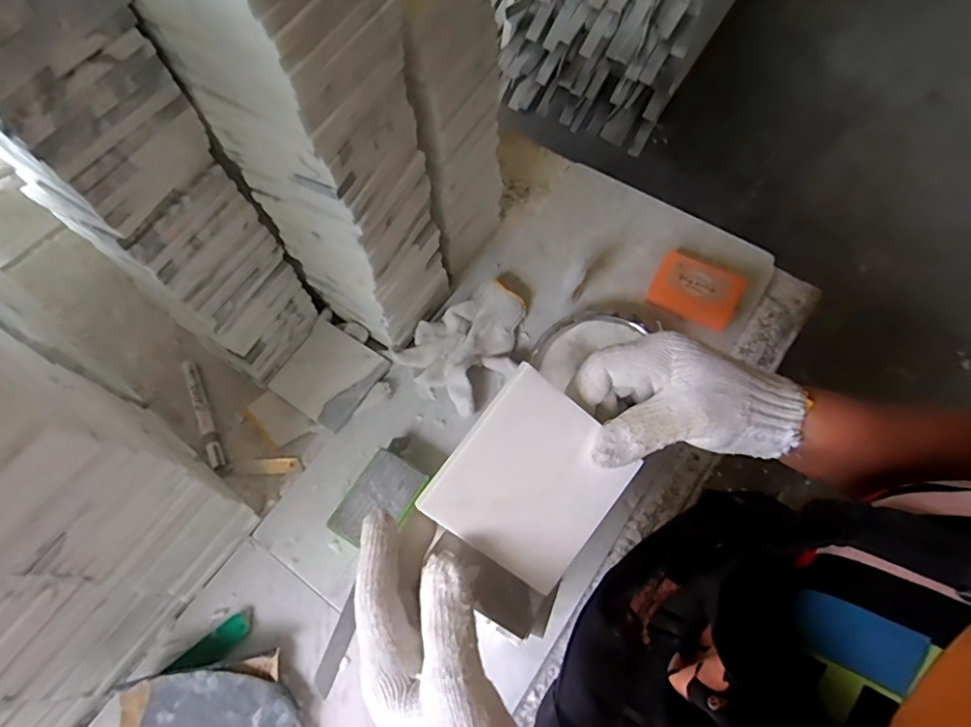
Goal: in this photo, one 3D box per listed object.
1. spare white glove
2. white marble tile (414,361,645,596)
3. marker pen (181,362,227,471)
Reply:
[{"bbox_3d":[-0.012,-0.022,0.618,0.148,0.030,0.104,-40,70,-17],"label":"spare white glove"},{"bbox_3d":[0.029,0.069,0.318,0.101,0.005,0.098,39,85,-18],"label":"white marble tile"},{"bbox_3d":[-0.323,0.057,0.627,0.018,0.014,0.146,-26,66,-12],"label":"marker pen"}]

